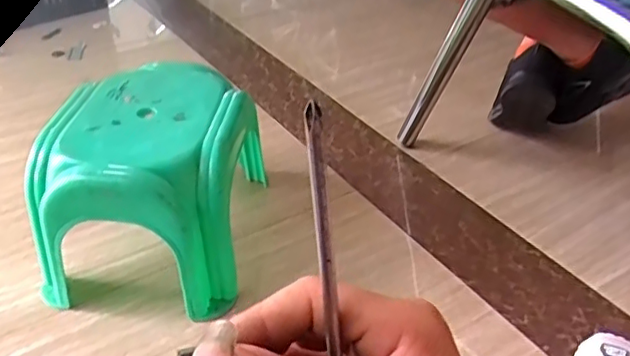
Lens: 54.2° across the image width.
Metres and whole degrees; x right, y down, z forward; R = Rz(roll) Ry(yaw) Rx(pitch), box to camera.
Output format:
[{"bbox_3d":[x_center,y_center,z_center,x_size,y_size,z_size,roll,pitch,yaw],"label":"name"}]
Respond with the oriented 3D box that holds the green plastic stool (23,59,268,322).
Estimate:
[{"bbox_3d":[-0.235,0.006,0.893,0.269,0.226,0.311,7,40,6],"label":"green plastic stool"}]

